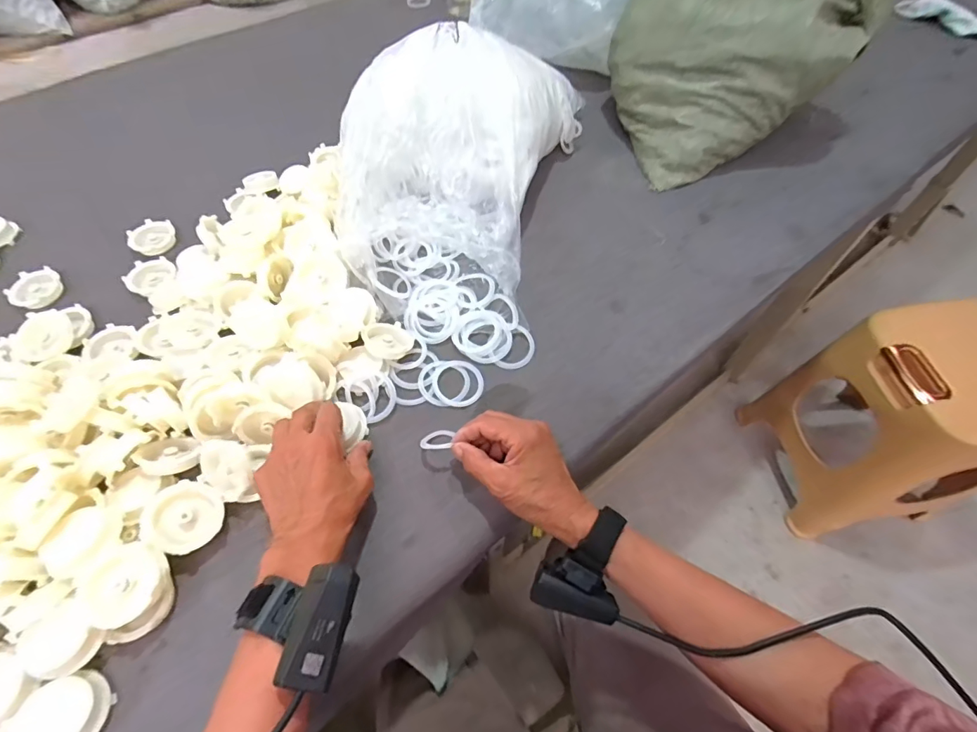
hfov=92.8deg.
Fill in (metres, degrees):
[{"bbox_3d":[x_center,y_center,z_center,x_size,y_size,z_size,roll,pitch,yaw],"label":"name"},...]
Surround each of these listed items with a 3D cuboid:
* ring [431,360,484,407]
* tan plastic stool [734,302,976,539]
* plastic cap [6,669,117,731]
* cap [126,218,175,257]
[{"bbox_3d":[-0.034,0.018,0.521,0.055,0.004,0.062,-26,61,-15],"label":"ring"},{"bbox_3d":[0.832,0.133,0.995,0.276,0.500,0.326,-11,58,-6],"label":"tan plastic stool"},{"bbox_3d":[-0.319,0.263,0.345,0.057,0.016,0.054,-19,60,-11],"label":"plastic cap"},{"bbox_3d":[-0.464,-0.177,0.645,0.058,0.009,0.057,2,72,-5],"label":"cap"}]

